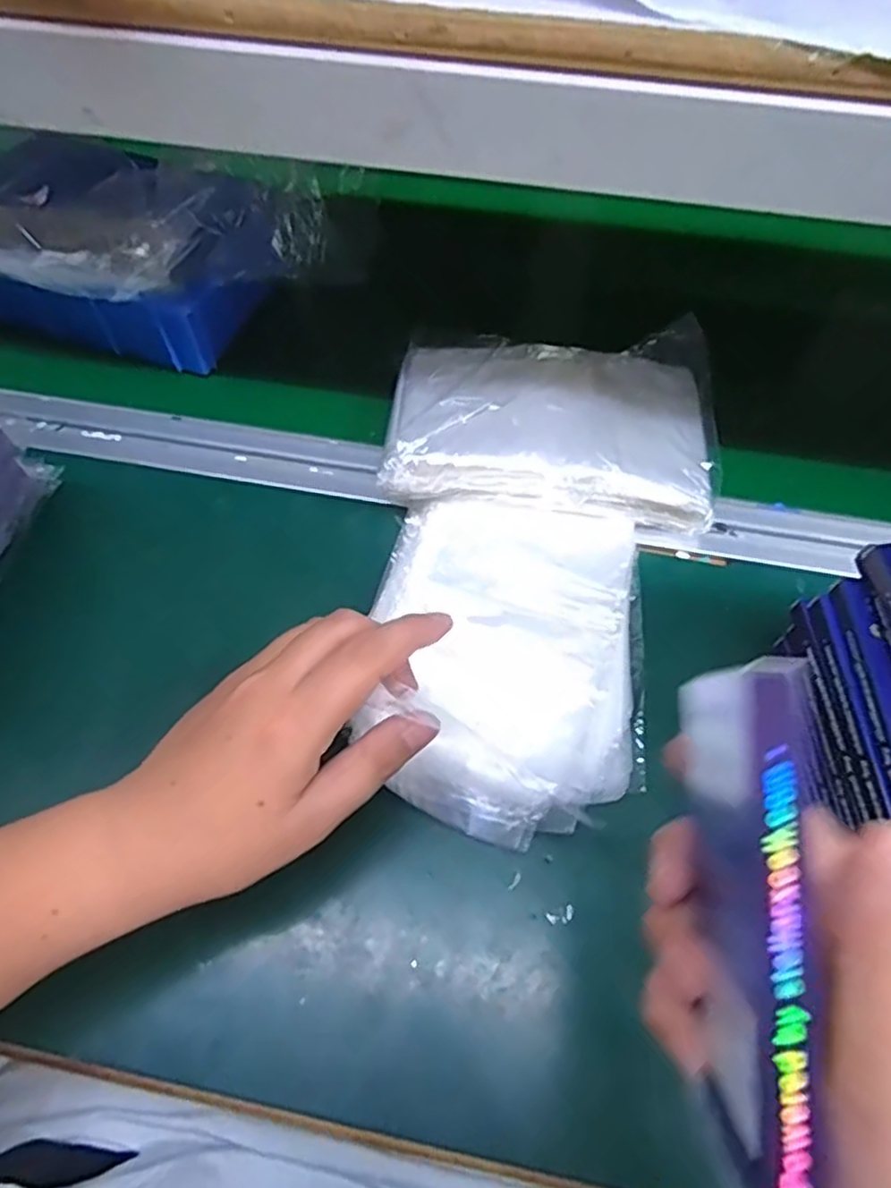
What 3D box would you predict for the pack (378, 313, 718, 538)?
[{"bbox_3d":[0.065,-0.111,0.433,0.189,0.032,0.136,3,59,1],"label":"pack"}]

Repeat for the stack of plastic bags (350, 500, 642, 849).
[{"bbox_3d":[0.031,0.028,0.362,0.130,0.018,0.176,7,59,3],"label":"stack of plastic bags"}]

